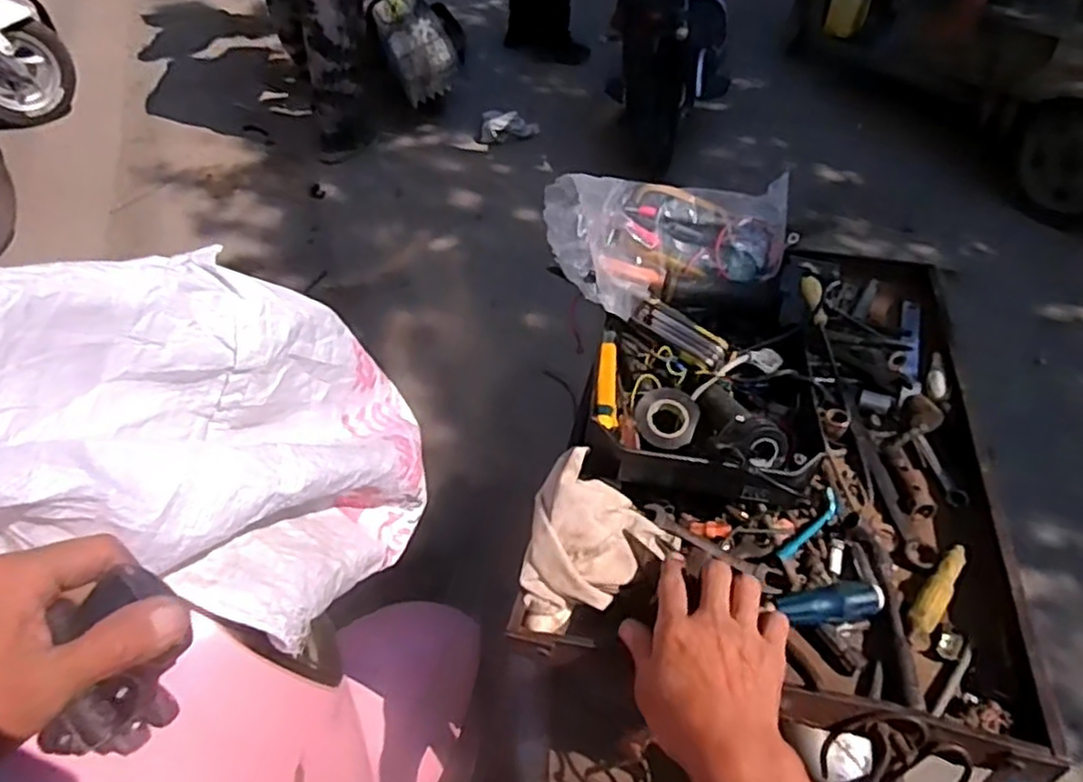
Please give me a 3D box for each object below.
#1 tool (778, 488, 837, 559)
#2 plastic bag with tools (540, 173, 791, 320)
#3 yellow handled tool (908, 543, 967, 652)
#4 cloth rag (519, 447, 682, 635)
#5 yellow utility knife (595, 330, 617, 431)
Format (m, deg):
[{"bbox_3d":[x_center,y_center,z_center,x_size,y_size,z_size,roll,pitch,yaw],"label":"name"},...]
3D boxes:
[{"bbox_3d":[0.247,0.123,0.658,0.017,0.021,0.108,33,52,28],"label":"tool"},{"bbox_3d":[0.144,-0.174,0.776,0.265,0.113,0.139,-7,45,-10],"label":"plastic bag with tools"},{"bbox_3d":[0.337,0.173,0.615,0.024,0.017,0.107,29,50,25],"label":"yellow handled tool"},{"bbox_3d":[0.033,0.123,0.607,0.111,0.066,0.147,34,52,29],"label":"cloth rag"},{"bbox_3d":[0.064,-0.015,0.706,0.019,0.016,0.141,3,44,1],"label":"yellow utility knife"}]

